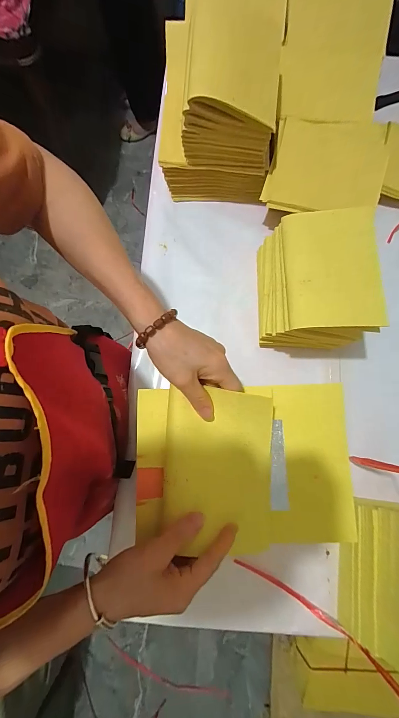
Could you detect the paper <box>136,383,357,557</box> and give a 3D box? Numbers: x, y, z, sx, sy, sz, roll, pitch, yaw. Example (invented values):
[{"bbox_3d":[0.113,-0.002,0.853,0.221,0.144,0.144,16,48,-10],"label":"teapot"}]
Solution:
[{"bbox_3d":[0.046,0.109,0.310,0.223,0.031,0.159,-2,79,-1],"label":"paper"}]

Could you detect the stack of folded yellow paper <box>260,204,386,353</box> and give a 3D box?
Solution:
[{"bbox_3d":[0.152,-0.104,0.415,0.122,0.131,0.160,1,79,-1],"label":"stack of folded yellow paper"}]

